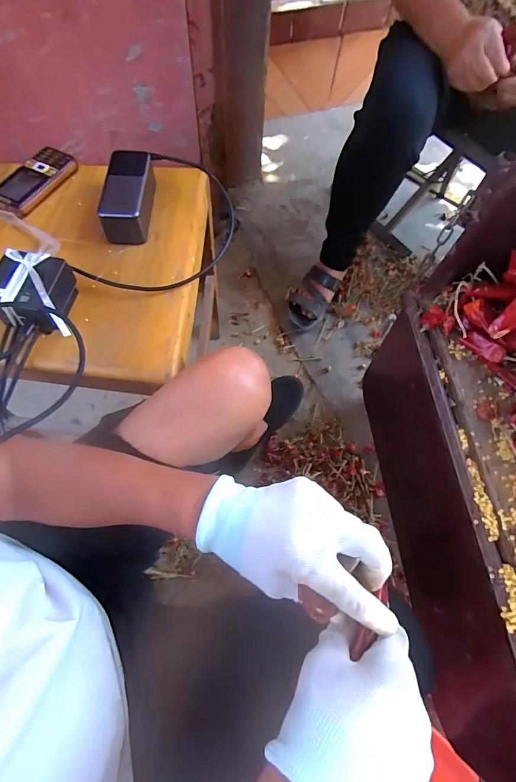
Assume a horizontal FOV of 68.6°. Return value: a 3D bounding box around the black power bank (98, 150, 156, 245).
[{"bbox_3d":[-0.176,-0.272,0.524,0.057,0.054,0.138,1,67,-2],"label":"black power bank"}]

